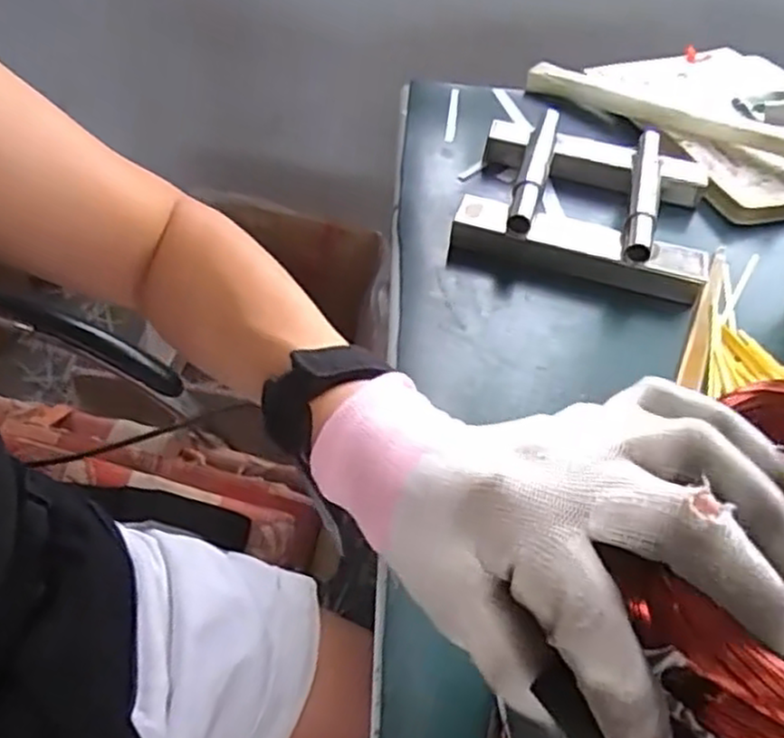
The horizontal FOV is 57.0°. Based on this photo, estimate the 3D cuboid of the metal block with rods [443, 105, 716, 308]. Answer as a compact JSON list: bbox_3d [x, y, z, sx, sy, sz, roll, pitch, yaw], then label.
[{"bbox_3d":[0.164,-0.147,0.605,0.193,0.045,0.188,15,47,8],"label":"metal block with rods"}]

